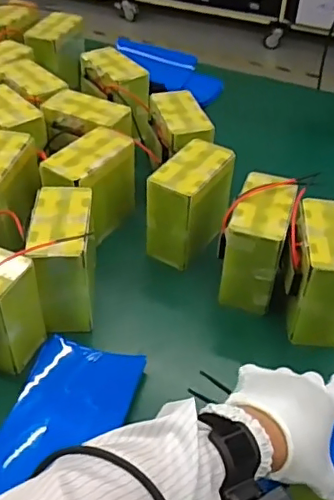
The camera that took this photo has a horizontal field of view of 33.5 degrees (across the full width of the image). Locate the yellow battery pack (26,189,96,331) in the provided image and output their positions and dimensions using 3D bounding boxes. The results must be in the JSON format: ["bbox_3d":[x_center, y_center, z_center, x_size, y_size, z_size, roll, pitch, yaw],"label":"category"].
[{"bbox_3d":[-0.138,0.008,0.749,0.074,0.130,0.141,-1,43,-4],"label":"yellow battery pack"}]

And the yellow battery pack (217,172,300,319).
[{"bbox_3d":[0.128,-0.013,0.785,0.085,0.132,0.142,13,44,10],"label":"yellow battery pack"}]

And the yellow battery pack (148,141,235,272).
[{"bbox_3d":[0.036,-0.071,0.843,0.085,0.130,0.142,25,47,22],"label":"yellow battery pack"}]

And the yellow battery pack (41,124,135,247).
[{"bbox_3d":[-0.116,-0.096,0.864,0.091,0.130,0.140,20,46,18],"label":"yellow battery pack"}]

